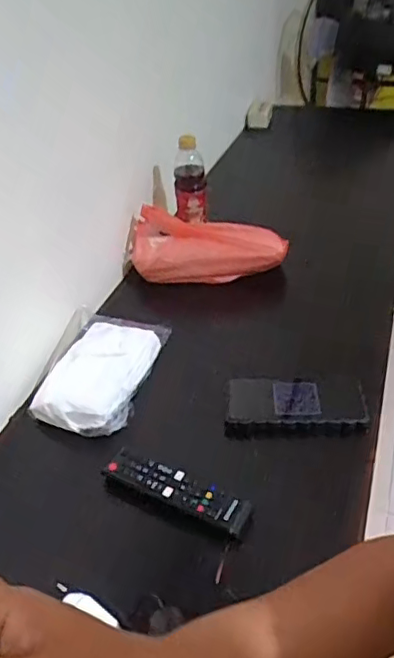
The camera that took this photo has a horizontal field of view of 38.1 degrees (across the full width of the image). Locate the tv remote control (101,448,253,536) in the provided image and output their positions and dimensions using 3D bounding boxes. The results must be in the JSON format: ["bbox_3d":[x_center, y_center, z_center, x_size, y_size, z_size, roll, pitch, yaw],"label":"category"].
[{"bbox_3d":[-0.024,0.172,0.614,0.168,0.022,0.044,18,43,26],"label":"tv remote control"}]

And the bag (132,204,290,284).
[{"bbox_3d":[0.020,-0.139,0.963,0.249,0.106,0.067,0,38,6],"label":"bag"}]

